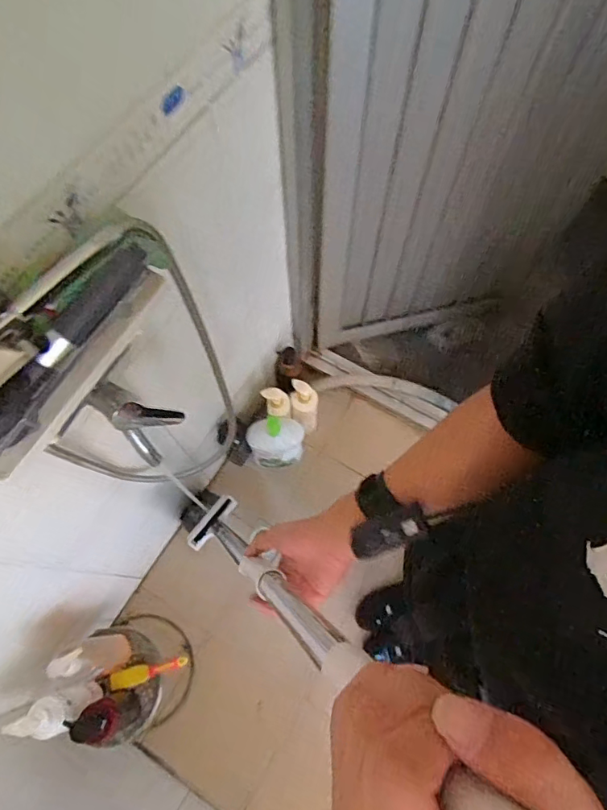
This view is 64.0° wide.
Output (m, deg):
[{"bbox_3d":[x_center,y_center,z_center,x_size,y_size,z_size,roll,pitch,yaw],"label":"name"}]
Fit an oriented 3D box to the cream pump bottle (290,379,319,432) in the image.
[{"bbox_3d":[0.002,0.026,1.555,0.089,0.342,0.085,0,69,-1],"label":"cream pump bottle"}]

